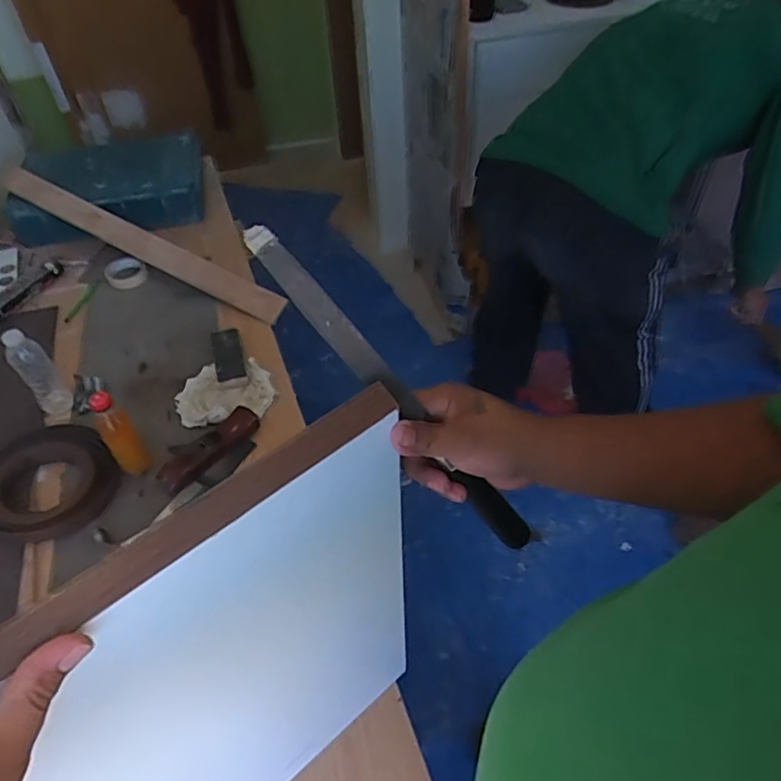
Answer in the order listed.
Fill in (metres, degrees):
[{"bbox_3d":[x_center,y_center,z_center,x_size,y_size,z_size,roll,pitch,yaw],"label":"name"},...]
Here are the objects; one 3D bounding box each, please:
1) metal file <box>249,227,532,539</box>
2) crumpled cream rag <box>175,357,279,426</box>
[{"bbox_3d":[0.014,0.015,0.419,0.018,0.325,0.020,-17,36,38],"label":"metal file"},{"bbox_3d":[-0.319,-0.001,1.142,0.182,0.026,0.148,-9,47,-5],"label":"crumpled cream rag"}]

